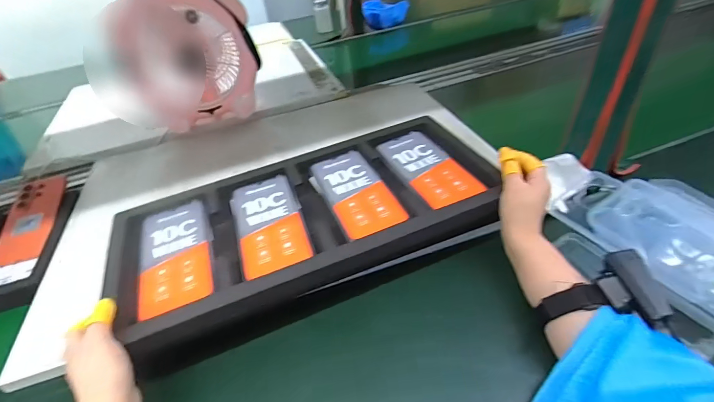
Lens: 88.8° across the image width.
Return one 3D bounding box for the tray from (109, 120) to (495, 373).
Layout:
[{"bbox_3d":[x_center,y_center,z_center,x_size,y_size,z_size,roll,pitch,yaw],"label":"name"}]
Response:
[{"bbox_3d":[-0.059,0.019,0.464,0.458,0.044,0.227,-18,42,-13],"label":"tray"}]

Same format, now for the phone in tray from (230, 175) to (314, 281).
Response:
[{"bbox_3d":[-0.110,0.024,0.457,0.080,0.005,0.161,-18,42,-12],"label":"phone in tray"}]

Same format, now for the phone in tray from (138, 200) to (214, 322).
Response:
[{"bbox_3d":[-0.216,0.060,0.435,0.079,0.008,0.166,-18,42,-12],"label":"phone in tray"}]

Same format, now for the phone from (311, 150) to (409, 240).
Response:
[{"bbox_3d":[-0.002,-0.016,0.483,0.076,0.007,0.165,-19,42,-13],"label":"phone"}]

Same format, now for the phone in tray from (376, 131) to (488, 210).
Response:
[{"bbox_3d":[0.097,-0.048,0.502,0.074,0.009,0.166,-20,42,-15],"label":"phone in tray"}]

